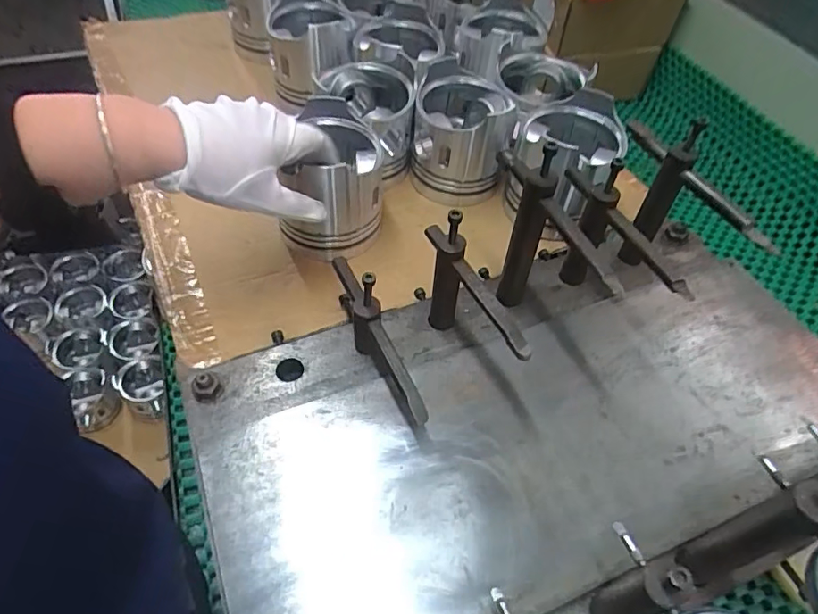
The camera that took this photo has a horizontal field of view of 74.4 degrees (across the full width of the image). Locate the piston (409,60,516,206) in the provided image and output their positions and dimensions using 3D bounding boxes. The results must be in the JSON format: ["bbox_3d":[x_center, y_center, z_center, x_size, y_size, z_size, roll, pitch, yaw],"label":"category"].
[{"bbox_3d":[0.052,-0.181,0.573,0.099,0.099,0.103,2,51,0],"label":"piston"}]

